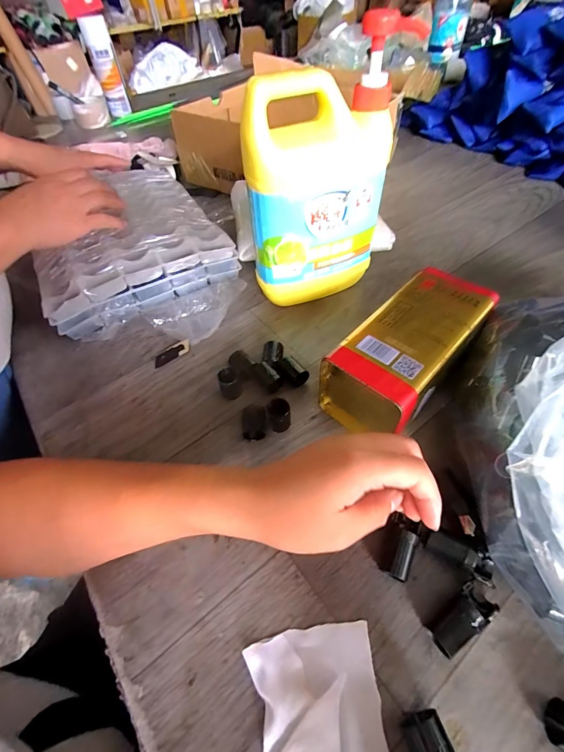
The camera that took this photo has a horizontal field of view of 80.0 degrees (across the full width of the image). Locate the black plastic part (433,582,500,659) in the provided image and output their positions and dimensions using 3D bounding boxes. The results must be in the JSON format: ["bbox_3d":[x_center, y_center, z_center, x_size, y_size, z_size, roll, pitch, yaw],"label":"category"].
[{"bbox_3d":[0.122,0.166,0.226,0.047,0.020,0.021,-36,58,-23],"label":"black plastic part"}]

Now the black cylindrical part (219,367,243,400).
[{"bbox_3d":[-0.054,0.008,0.349,0.021,0.027,0.019,-17,53,-10],"label":"black cylindrical part"}]

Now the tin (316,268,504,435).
[{"bbox_3d":[0.121,-0.021,0.325,0.088,0.081,0.168,35,61,26],"label":"tin"}]

